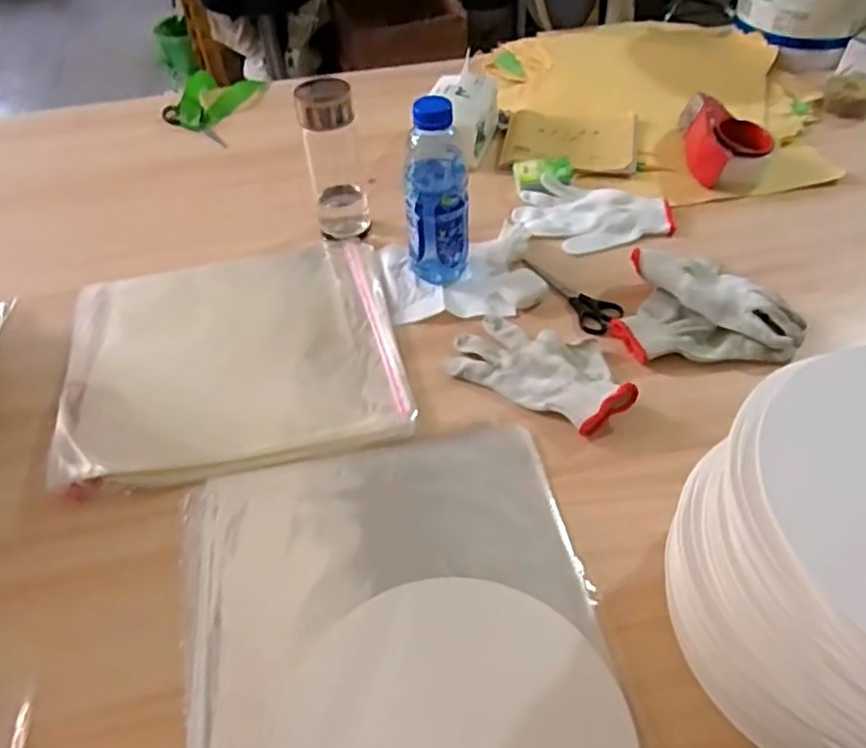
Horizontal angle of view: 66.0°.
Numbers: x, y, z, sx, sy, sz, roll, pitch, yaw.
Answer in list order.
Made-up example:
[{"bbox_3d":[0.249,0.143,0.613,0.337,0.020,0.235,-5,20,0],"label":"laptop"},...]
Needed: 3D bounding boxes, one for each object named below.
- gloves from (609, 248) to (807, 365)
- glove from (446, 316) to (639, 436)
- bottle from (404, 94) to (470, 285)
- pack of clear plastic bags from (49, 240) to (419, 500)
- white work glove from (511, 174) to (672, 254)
[{"bbox_3d":[0.291,-0.075,0.720,0.187,0.036,0.150,-1,47,2],"label":"gloves"},{"bbox_3d":[0.112,-0.011,0.675,0.185,0.028,0.101,25,53,24],"label":"glove"},{"bbox_3d":[0.003,-0.197,0.734,0.069,0.197,0.058,-2,47,1],"label":"bottle"},{"bbox_3d":[-0.215,-0.028,0.719,0.343,0.018,0.317,-12,48,-8],"label":"pack of clear plastic bags"},{"bbox_3d":[0.206,-0.202,0.852,0.194,0.019,0.128,6,48,8],"label":"white work glove"}]

